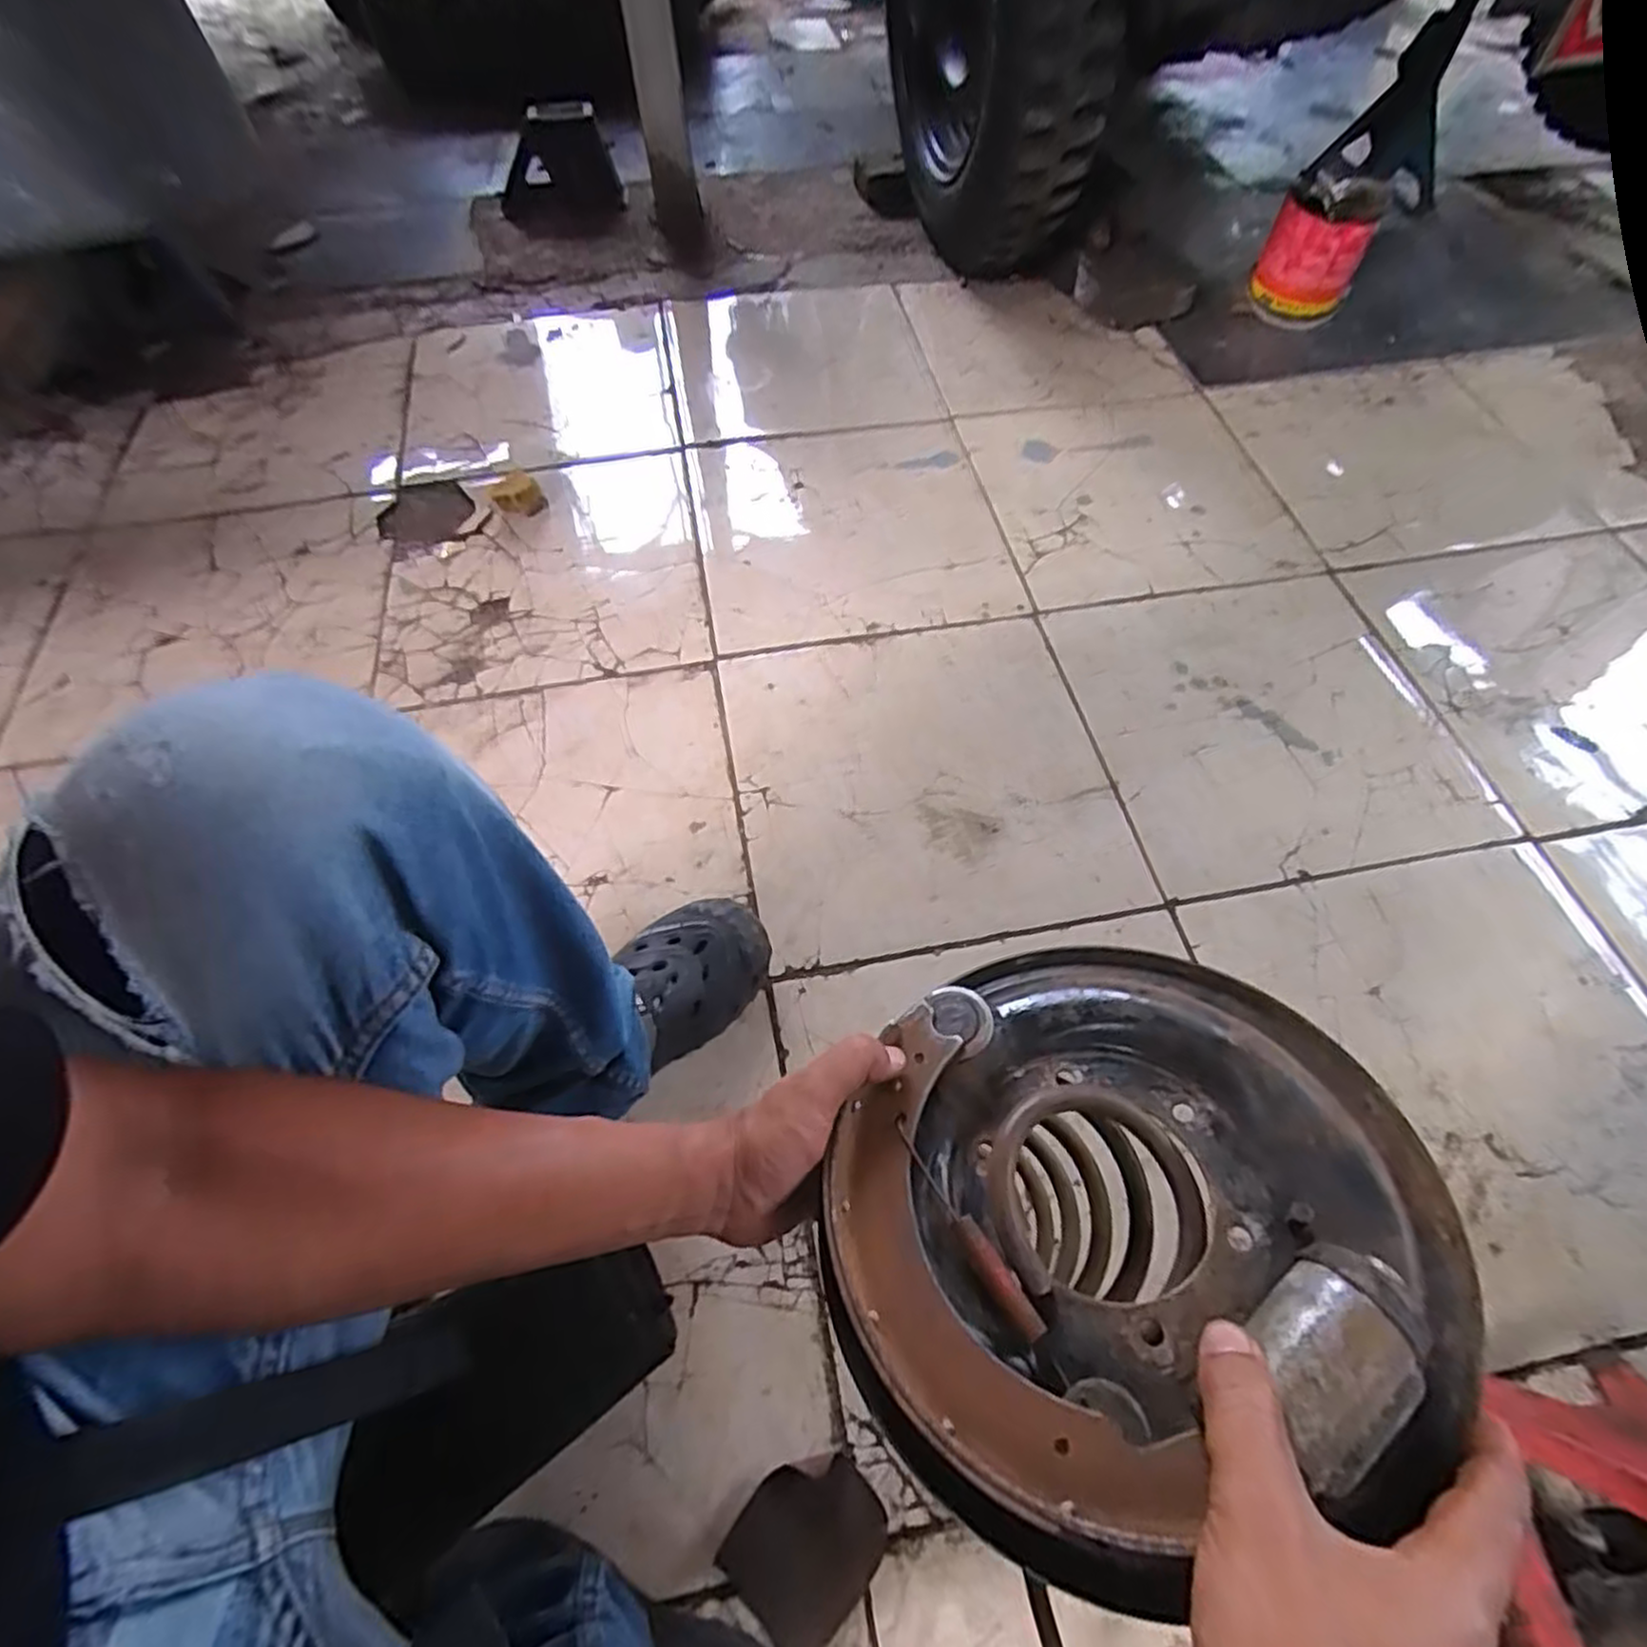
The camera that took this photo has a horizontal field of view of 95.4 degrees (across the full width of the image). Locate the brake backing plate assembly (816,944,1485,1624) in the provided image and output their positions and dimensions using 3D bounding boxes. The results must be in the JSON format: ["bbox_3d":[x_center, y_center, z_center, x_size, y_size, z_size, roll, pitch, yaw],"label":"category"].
[{"bbox_3d":[0.138,0.166,0.344,0.252,0.068,0.270,13,48,26],"label":"brake backing plate assembly"}]

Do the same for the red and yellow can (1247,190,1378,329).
[{"bbox_3d":[0.814,-0.944,1.257,0.154,0.136,0.127,25,66,13],"label":"red and yellow can"}]

